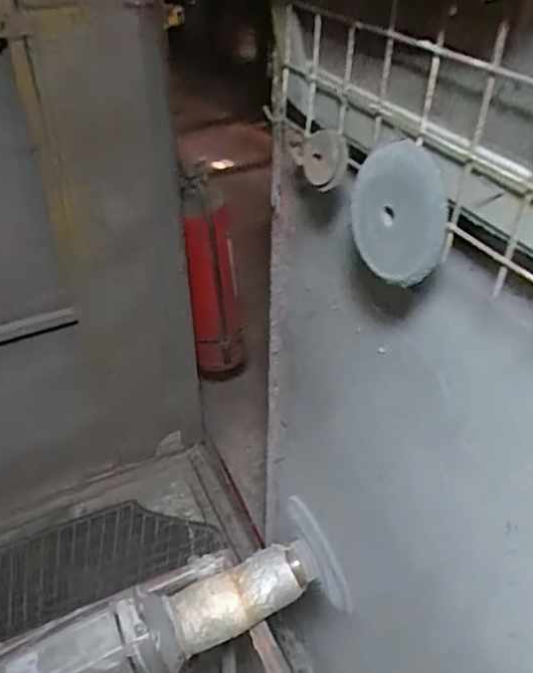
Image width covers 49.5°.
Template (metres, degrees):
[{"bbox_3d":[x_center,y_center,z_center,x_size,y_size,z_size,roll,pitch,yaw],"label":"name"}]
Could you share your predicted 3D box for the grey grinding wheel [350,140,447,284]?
[{"bbox_3d":[0.108,-0.103,0.481,0.012,0.106,0.105,-7,39,-33],"label":"grey grinding wheel"}]

